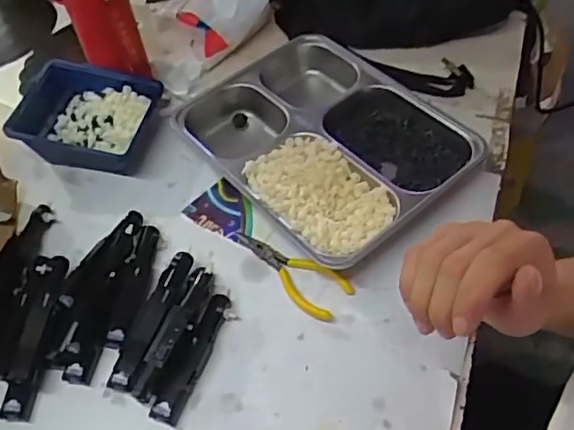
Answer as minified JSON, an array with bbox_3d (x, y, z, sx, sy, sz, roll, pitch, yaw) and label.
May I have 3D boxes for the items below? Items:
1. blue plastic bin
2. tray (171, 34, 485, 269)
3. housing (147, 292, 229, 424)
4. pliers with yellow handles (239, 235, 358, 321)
[{"bbox_3d":[-0.222,-0.106,0.653,0.139,0.062,0.115,6,55,10],"label":"blue plastic bin"},{"bbox_3d":[0.030,-0.080,0.624,0.219,0.049,0.291,-37,59,-20],"label":"tray"},{"bbox_3d":[-0.083,0.122,0.506,0.026,0.028,0.120,13,56,14],"label":"housing"},{"bbox_3d":[0.000,0.055,0.549,0.123,0.021,0.048,29,61,24],"label":"pliers with yellow handles"}]

